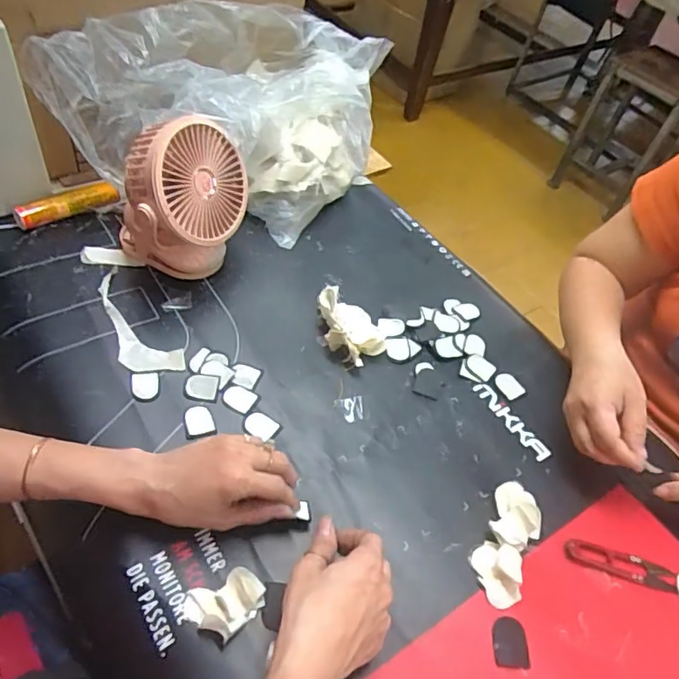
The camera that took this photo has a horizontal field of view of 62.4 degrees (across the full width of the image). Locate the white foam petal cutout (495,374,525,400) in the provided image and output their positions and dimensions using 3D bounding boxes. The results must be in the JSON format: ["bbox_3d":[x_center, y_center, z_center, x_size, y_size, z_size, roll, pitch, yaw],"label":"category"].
[{"bbox_3d":[0.186,0.050,0.612,0.024,0.004,0.031,-28,60,-28],"label":"white foam petal cutout"}]

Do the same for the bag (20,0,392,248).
[{"bbox_3d":[-0.117,-0.269,0.690,0.406,0.195,0.210,-23,58,-26],"label":"bag"}]

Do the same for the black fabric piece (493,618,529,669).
[{"bbox_3d":[0.135,0.239,0.442,0.027,0.004,0.036,10,50,-2],"label":"black fabric piece"}]

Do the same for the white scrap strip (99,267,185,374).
[{"bbox_3d":[-0.223,-0.016,0.592,0.053,0.008,0.158,-29,60,-29],"label":"white scrap strip"}]

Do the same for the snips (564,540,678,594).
[{"bbox_3d":[0.251,0.201,0.500,0.099,0.007,0.023,17,50,4],"label":"snips"}]

